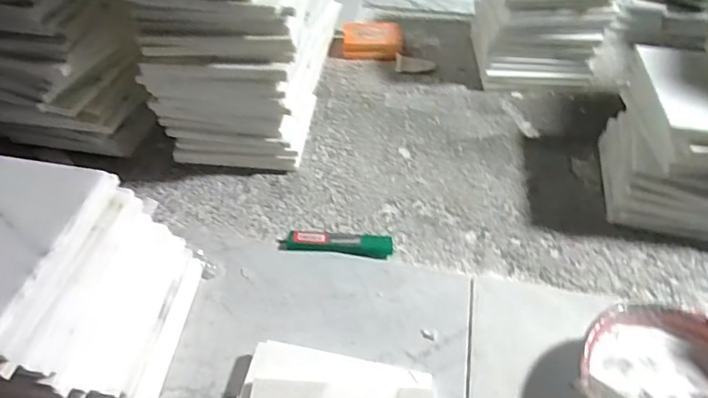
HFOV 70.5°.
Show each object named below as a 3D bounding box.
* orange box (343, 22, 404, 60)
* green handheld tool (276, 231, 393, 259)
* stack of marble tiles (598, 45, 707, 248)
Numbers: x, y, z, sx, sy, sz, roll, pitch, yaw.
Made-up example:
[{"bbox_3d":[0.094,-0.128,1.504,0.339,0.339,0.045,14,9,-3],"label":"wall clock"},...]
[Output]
[{"bbox_3d":[0.031,-0.261,0.824,0.095,0.036,0.073,0,49,2],"label":"orange box"},{"bbox_3d":[-0.020,0.048,0.550,0.123,0.015,0.024,2,49,4],"label":"green handheld tool"},{"bbox_3d":[0.403,-0.063,0.581,0.172,0.147,0.172,9,50,9],"label":"stack of marble tiles"}]

